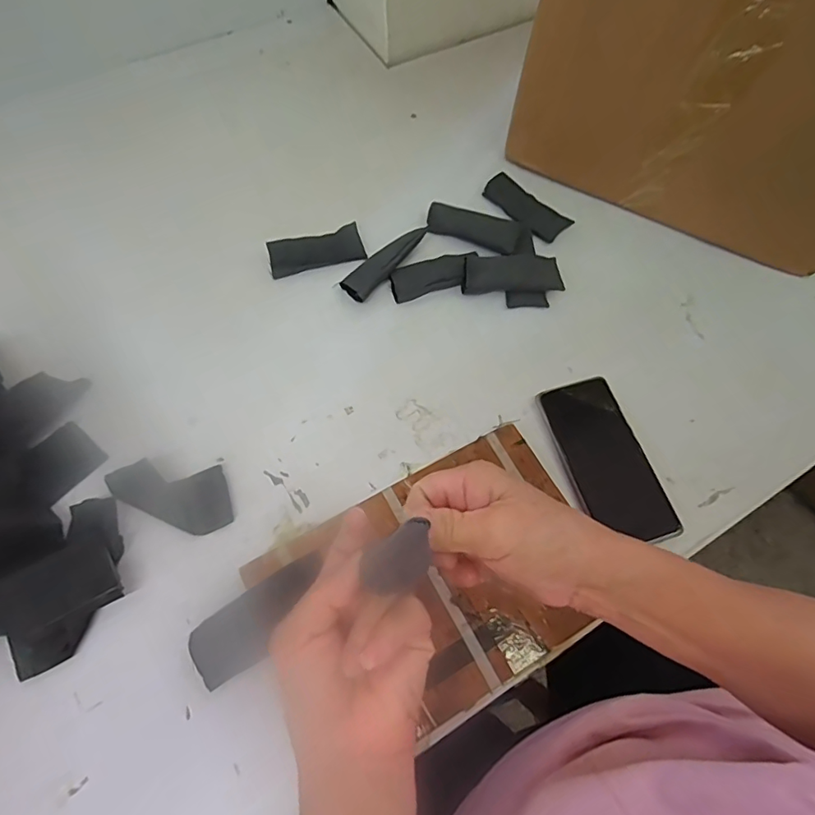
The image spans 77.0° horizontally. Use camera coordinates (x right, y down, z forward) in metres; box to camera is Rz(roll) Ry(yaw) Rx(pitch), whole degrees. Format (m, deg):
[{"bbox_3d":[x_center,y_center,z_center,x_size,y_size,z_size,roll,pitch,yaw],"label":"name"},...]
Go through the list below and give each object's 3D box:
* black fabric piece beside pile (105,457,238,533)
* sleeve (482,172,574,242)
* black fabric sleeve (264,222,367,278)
[{"bbox_3d":[-0.204,0.070,0.443,0.112,0.028,0.054,17,66,6],"label":"black fabric piece beside pile"},{"bbox_3d":[0.137,-0.234,0.594,0.103,0.011,0.041,41,71,16],"label":"sleeve"},{"bbox_3d":[-0.098,-0.171,0.554,0.102,0.031,0.033,-18,67,-9],"label":"black fabric sleeve"}]

